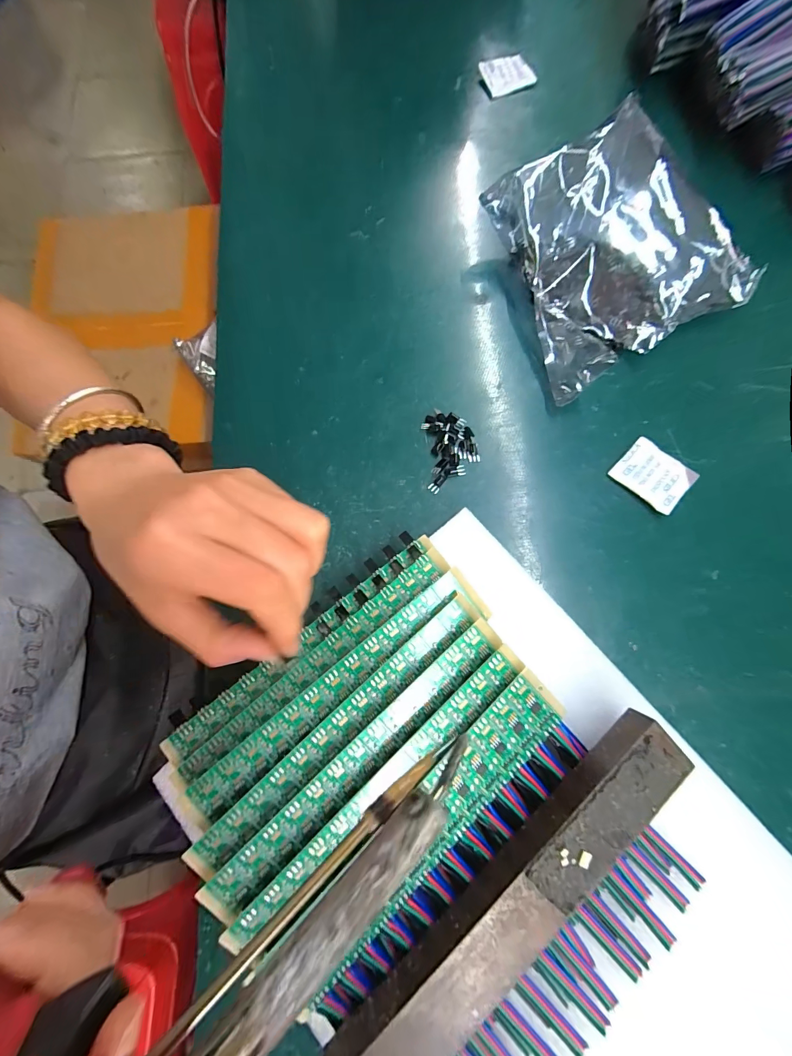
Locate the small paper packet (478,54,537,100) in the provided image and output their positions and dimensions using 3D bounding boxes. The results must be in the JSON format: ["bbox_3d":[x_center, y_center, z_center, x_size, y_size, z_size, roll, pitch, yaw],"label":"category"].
[{"bbox_3d":[0.088,-0.360,0.303,0.040,0.010,0.030,-22,77,-5],"label":"small paper packet"}]

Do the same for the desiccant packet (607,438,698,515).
[{"bbox_3d":[0.156,-0.032,0.231,0.041,0.006,0.034,43,80,10],"label":"desiccant packet"}]

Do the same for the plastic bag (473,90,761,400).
[{"bbox_3d":[0.141,-0.183,0.247,0.165,0.045,0.141,-29,78,-6],"label":"plastic bag"}]

